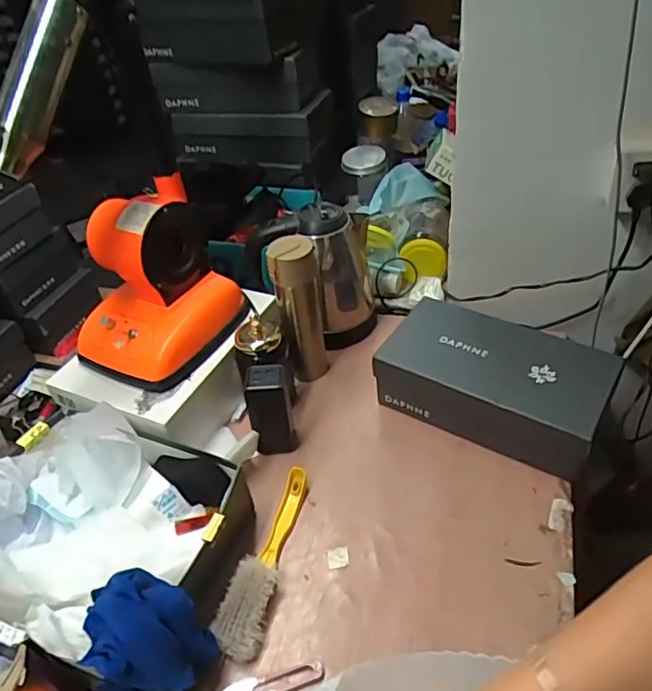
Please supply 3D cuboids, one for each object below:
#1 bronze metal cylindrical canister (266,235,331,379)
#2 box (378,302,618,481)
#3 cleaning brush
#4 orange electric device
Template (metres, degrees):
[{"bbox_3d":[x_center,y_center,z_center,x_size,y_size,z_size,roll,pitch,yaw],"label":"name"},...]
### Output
[{"bbox_3d":[-0.038,-0.055,0.863,0.066,0.246,0.075,-4,41,4],"label":"bronze metal cylindrical canister"},{"bbox_3d":[0.239,0.050,0.795,0.286,0.120,0.160,21,48,29],"label":"box"},{"bbox_3d":[-0.071,0.252,0.673,0.053,0.036,0.232,6,43,15],"label":"cleaning brush"},{"bbox_3d":[-0.244,-0.091,0.782,0.164,0.201,0.214,20,48,28],"label":"orange electric device"}]

